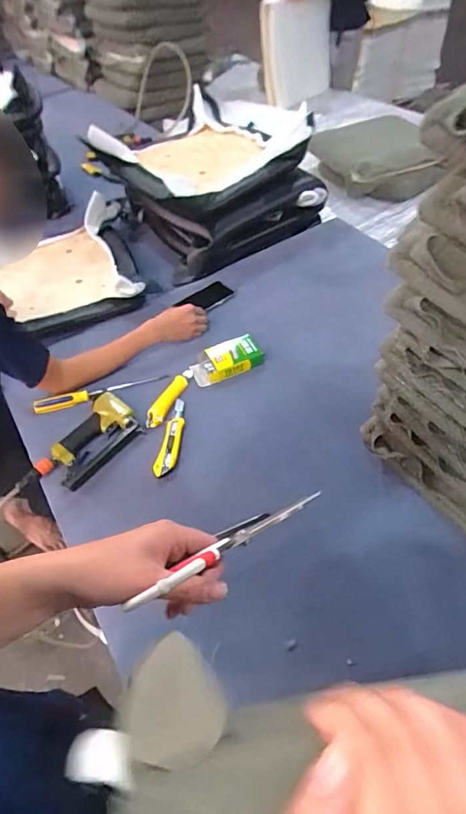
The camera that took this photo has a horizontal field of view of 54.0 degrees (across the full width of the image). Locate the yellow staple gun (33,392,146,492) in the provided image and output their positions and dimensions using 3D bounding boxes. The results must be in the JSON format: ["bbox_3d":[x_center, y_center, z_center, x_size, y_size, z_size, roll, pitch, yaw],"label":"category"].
[{"bbox_3d":[-0.301,0.072,0.939,0.207,0.048,0.135,-37,57,-23],"label":"yellow staple gun"}]

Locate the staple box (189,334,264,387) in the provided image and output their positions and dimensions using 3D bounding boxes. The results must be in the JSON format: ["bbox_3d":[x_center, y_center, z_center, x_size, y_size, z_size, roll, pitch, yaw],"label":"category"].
[{"bbox_3d":[-0.018,-0.111,1.053,0.166,0.039,0.092,-22,52,-11],"label":"staple box"}]

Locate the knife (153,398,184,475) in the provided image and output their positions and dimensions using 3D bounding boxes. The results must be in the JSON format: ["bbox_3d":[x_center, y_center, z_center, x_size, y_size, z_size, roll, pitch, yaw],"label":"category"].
[{"bbox_3d":[-0.125,0.060,0.935,0.041,0.014,0.186,2,51,7],"label":"knife"}]

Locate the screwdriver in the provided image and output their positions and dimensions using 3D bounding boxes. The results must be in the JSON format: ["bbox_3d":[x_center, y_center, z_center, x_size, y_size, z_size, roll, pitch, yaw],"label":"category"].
[{"bbox_3d":[-0.297,-0.032,1.030,0.297,0.028,0.034,-14,51,-6],"label":"screwdriver"}]

